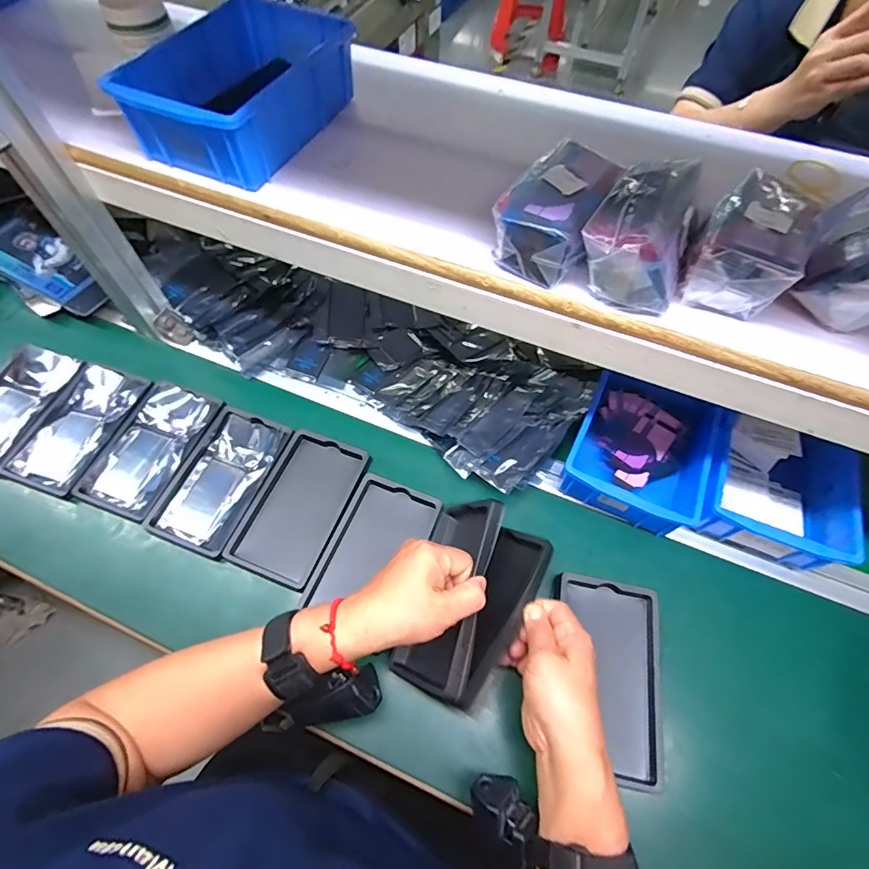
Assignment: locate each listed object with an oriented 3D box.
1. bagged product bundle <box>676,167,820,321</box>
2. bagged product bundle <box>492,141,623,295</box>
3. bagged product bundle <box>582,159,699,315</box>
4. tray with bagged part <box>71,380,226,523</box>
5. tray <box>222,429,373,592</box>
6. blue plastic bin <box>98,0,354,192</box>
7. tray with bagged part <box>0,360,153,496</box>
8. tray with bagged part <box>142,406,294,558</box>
[{"bbox_3d":[0.220,-0.127,0.334,0.066,0.055,0.067,27,64,13],"label":"bagged product bundle"},{"bbox_3d":[0.092,-0.171,0.357,0.065,0.047,0.102,27,64,13],"label":"bagged product bundle"},{"bbox_3d":[0.154,-0.149,0.337,0.069,0.061,0.110,27,63,13],"label":"bagged product bundle"},{"bbox_3d":[-0.323,0.013,0.530,0.095,0.015,0.157,21,62,10],"label":"tray with bagged part"},{"bbox_3d":[-0.143,0.075,0.501,0.095,0.013,0.160,20,62,10],"label":"tray"},{"bbox_3d":[-0.174,-0.314,0.427,0.131,0.063,0.197,25,63,12],"label":"blue plastic bin"},{"bbox_3d":[-0.416,-0.011,0.541,0.095,0.017,0.155,20,62,10],"label":"tray with bagged part"},{"bbox_3d":[-0.234,0.047,0.514,0.094,0.015,0.157,20,62,10],"label":"tray with bagged part"}]

